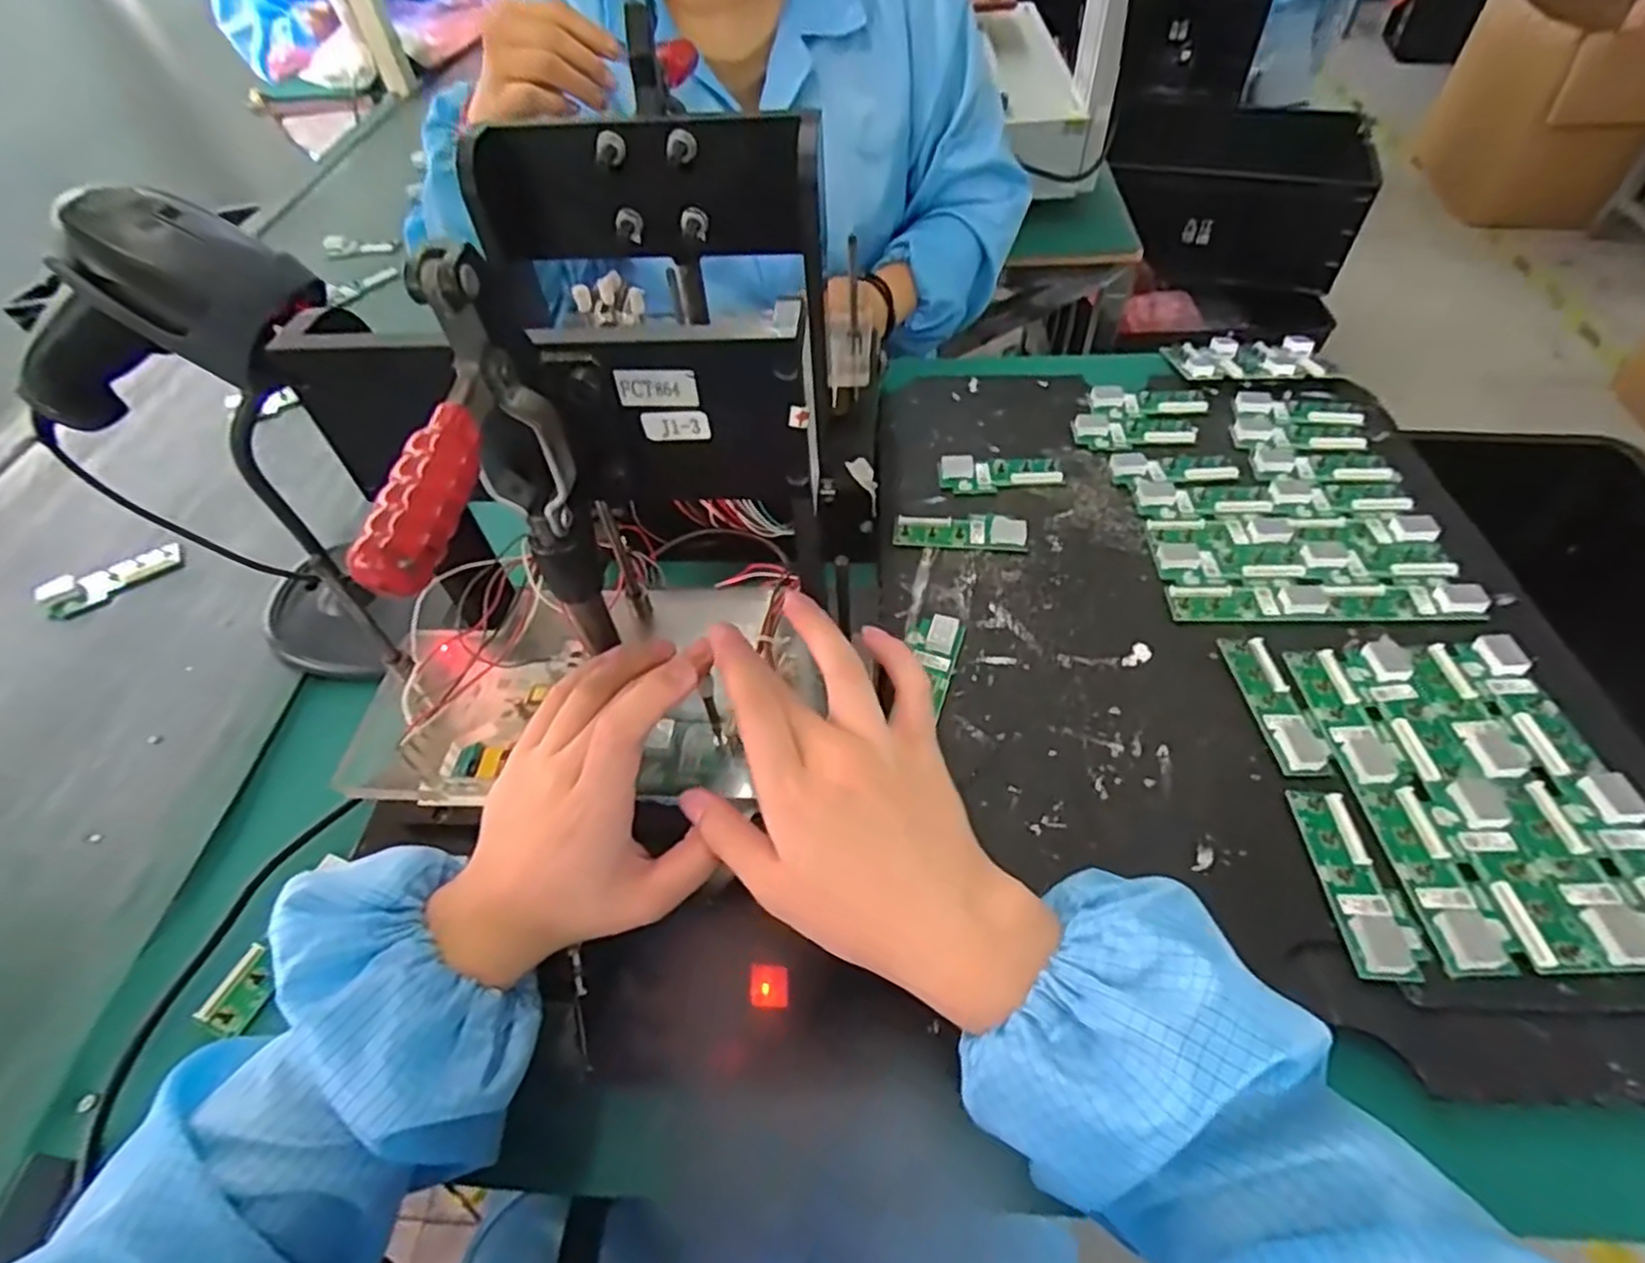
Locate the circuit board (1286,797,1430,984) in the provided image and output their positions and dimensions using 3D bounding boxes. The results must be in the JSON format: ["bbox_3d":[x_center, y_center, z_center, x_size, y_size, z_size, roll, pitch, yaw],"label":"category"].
[{"bbox_3d":[0.278,0.129,0.393,0.039,0.012,0.100,-5,53,2],"label":"circuit board"}]

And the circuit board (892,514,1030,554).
[{"bbox_3d":[0.107,-0.077,0.582,0.099,0.007,0.031,3,54,7],"label":"circuit board"}]

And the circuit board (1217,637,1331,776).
[{"bbox_3d":[0.279,0.044,0.467,0.031,0.005,0.101,-5,48,1],"label":"circuit board"}]

